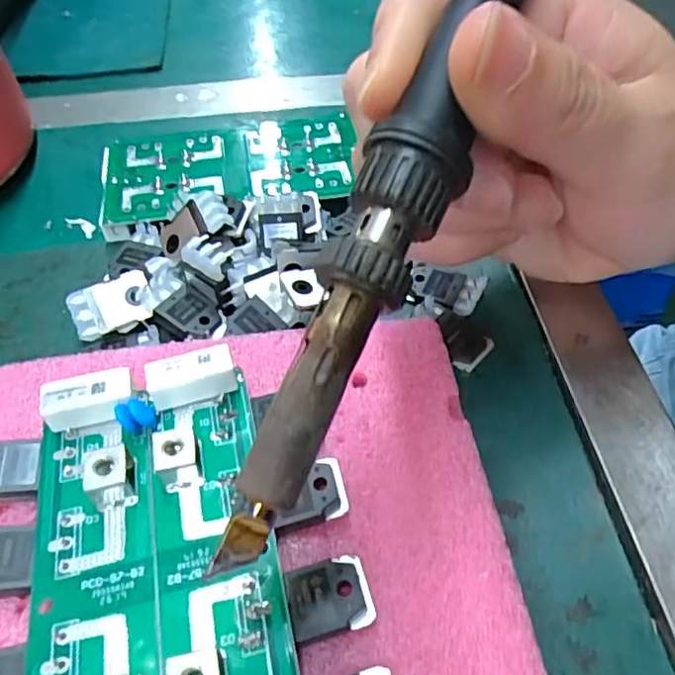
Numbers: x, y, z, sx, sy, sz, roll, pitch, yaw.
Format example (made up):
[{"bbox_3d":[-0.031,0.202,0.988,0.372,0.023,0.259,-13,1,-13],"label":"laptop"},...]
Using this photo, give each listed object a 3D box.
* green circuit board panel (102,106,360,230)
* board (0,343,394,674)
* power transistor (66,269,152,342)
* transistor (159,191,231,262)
[{"bbox_3d":[-0.042,-0.069,0.249,0.103,0.004,0.059,-15,54,-10],"label":"green circuit board panel"},{"bbox_3d":[-0.039,0.051,0.133,0.085,0.015,0.105,-12,51,-10],"label":"board"},{"bbox_3d":[-0.074,-0.010,0.200,0.026,0.004,0.017,-21,95,-6],"label":"power transistor"},{"bbox_3d":[-0.049,-0.038,0.209,0.027,0.004,0.017,-31,69,19],"label":"transistor"}]

